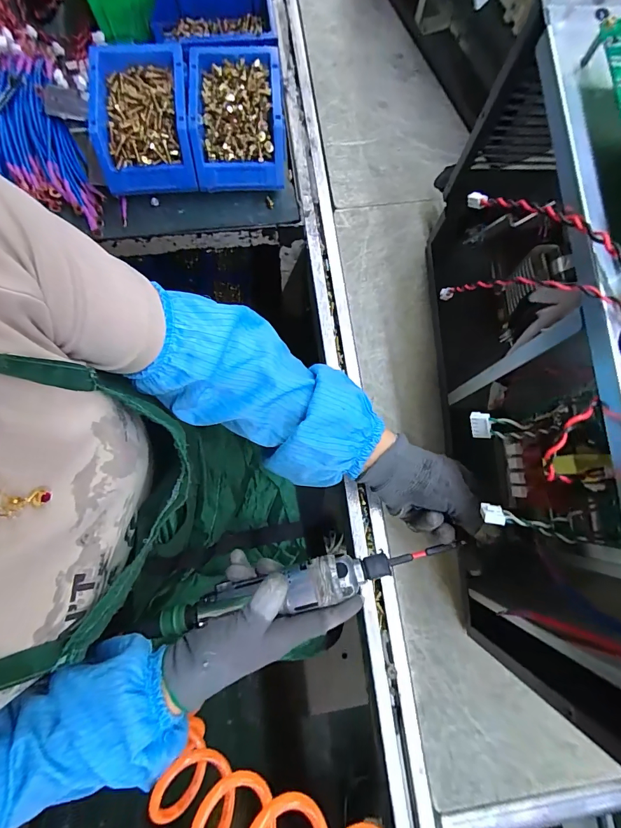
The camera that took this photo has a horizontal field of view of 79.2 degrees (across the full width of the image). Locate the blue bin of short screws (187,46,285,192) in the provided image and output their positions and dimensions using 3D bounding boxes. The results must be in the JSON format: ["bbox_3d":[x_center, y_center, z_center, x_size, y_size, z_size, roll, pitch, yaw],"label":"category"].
[{"bbox_3d":[-0.088,-0.356,0.455,0.108,0.055,0.148,-4,78,-2],"label":"blue bin of short screws"}]

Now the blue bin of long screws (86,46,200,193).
[{"bbox_3d":[-0.197,-0.350,0.446,0.108,0.054,0.147,-5,78,-3],"label":"blue bin of long screws"}]

